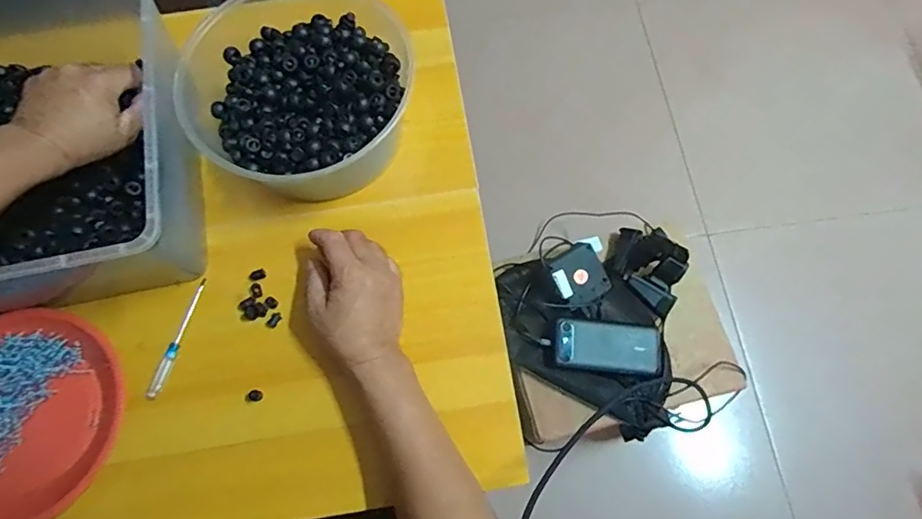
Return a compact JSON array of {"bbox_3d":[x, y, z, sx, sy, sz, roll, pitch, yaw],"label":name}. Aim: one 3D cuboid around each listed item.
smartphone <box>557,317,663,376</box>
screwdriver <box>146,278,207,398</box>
[{"bbox_3d":[0.210,0.124,0.777,0.153,0.011,0.073,7,67,-5],"label":"smartphone"},{"bbox_3d":[-0.274,0.074,0.523,0.010,0.011,0.120,12,72,5],"label":"screwdriver"}]

